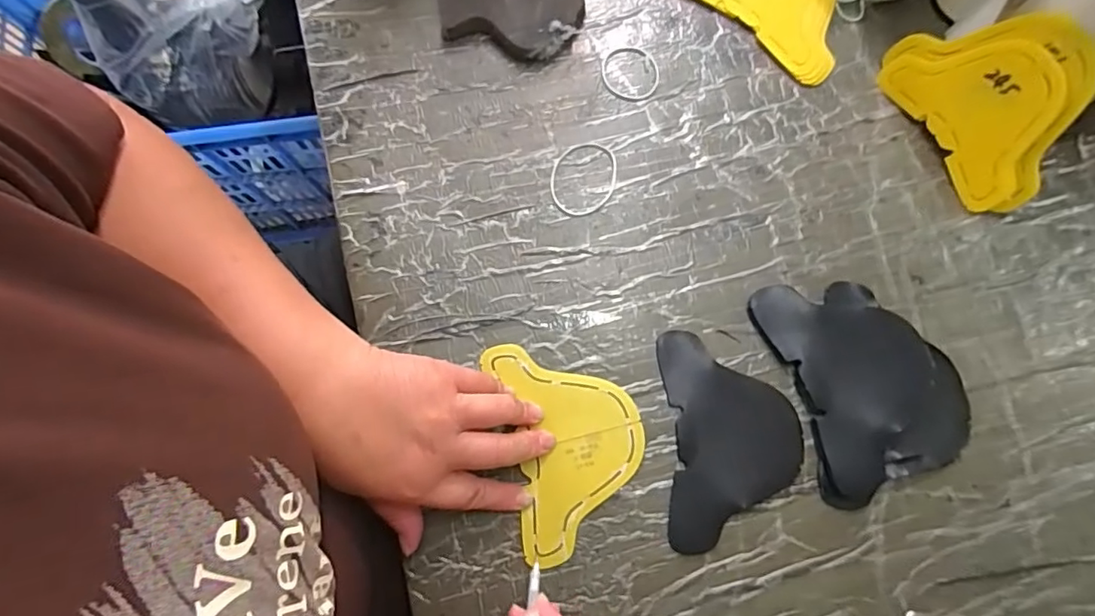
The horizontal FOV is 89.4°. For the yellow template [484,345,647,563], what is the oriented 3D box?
[{"bbox_3d":[0.016,0.087,0.366,0.090,0.004,0.139,-14,77,-3],"label":"yellow template"}]

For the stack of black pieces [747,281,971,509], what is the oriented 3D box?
[{"bbox_3d":[0.219,0.046,0.374,0.111,0.020,0.146,-17,78,-3],"label":"stack of black pieces"}]

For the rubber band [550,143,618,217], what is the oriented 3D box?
[{"bbox_3d":[0.027,-0.096,0.410,0.047,0.004,0.059,9,77,3],"label":"rubber band"}]

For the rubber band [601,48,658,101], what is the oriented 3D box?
[{"bbox_3d":[0.065,-0.183,0.430,0.045,0.004,0.048,0,77,1],"label":"rubber band"}]

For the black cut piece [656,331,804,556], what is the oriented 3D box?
[{"bbox_3d":[0.125,0.088,0.374,0.090,0.006,0.138,-1,77,0],"label":"black cut piece"}]

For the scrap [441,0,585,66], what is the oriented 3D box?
[{"bbox_3d":[-0.028,-0.235,0.429,0.105,0.020,0.091,-9,77,-1],"label":"scrap"}]

